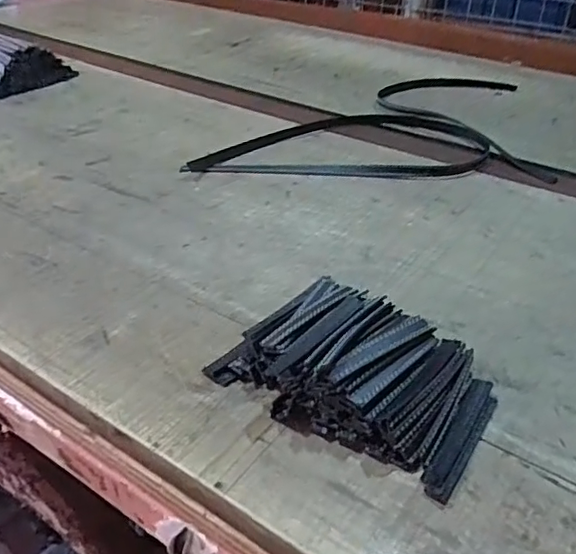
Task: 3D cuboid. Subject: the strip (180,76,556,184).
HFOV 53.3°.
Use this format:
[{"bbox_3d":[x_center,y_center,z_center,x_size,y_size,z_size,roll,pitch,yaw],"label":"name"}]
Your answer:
[{"bbox_3d":[0.128,-0.231,0.818,0.444,0.018,0.425,5,34,2],"label":"strip"}]

